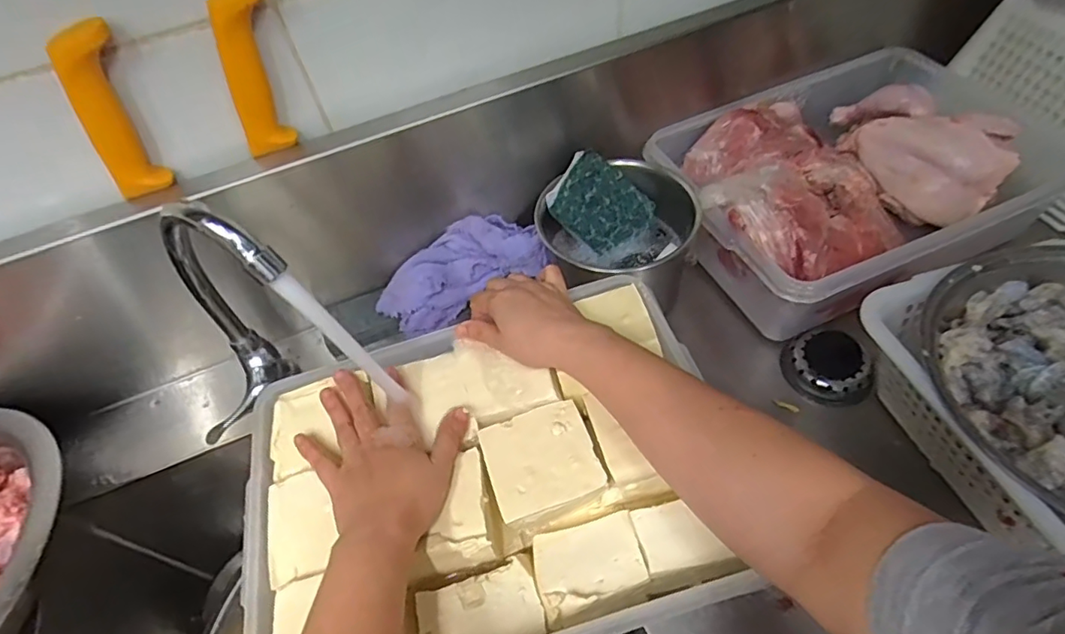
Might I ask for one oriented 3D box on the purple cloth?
[{"bbox_3d":[-0.078,-0.048,0.597,0.184,0.063,0.070,-30,54,1],"label":"purple cloth"}]

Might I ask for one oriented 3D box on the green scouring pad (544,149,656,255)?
[{"bbox_3d":[0.071,-0.112,0.567,0.076,0.100,0.016,-55,19,0],"label":"green scouring pad"}]

